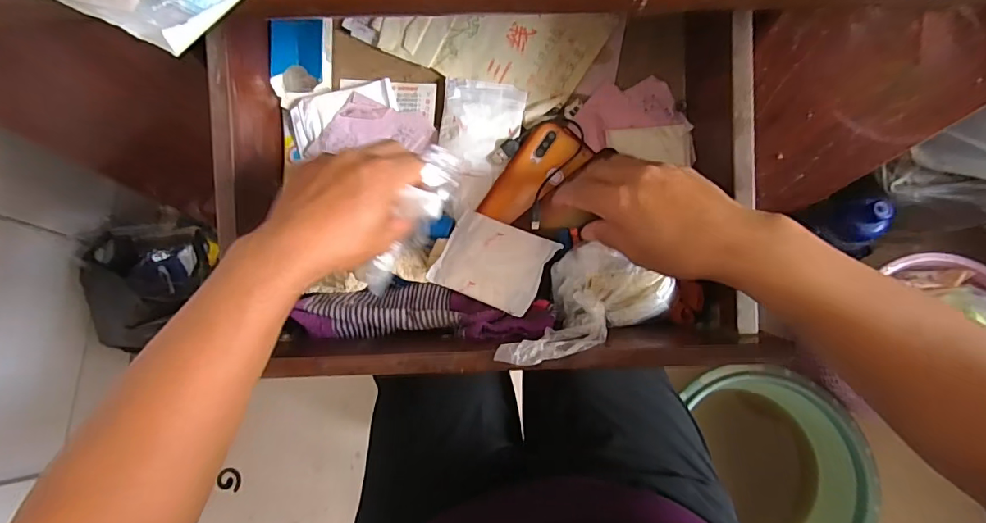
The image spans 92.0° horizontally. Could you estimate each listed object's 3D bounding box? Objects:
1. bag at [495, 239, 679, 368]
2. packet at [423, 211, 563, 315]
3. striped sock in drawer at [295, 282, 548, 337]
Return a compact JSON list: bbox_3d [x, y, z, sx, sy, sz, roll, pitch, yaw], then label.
[{"bbox_3d":[0.063,0.028,0.358,0.137,0.064,0.070,-25,77,-5],"label":"bag"},{"bbox_3d":[0.001,0.000,0.397,0.089,0.007,0.070,23,75,21],"label":"packet"},{"bbox_3d":[-0.047,0.038,0.385,0.191,0.033,0.041,1,77,1],"label":"striped sock in drawer"}]

